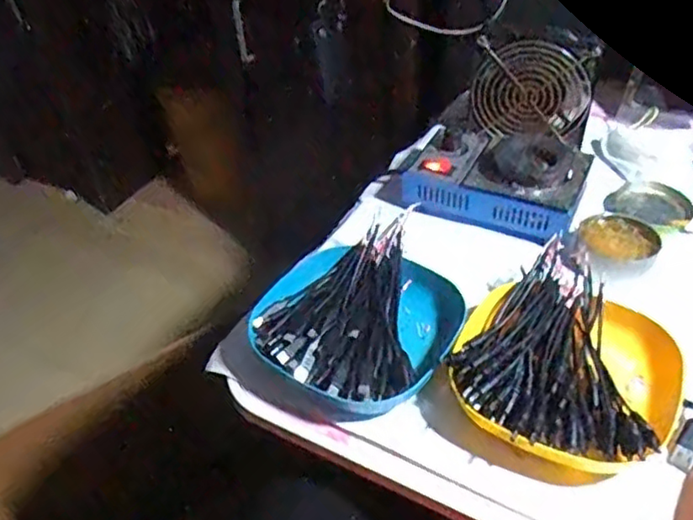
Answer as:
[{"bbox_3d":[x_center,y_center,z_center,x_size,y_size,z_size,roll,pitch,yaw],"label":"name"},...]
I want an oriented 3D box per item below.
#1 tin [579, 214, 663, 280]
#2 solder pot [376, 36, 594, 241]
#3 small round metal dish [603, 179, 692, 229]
[{"bbox_3d":[0.224,-0.013,0.536,0.062,0.019,0.058,-3,42,2],"label":"tin"},{"bbox_3d":[0.147,-0.120,0.610,0.167,0.083,0.188,17,46,22],"label":"solder pot"},{"bbox_3d":[0.279,-0.049,0.591,0.063,0.015,0.067,-3,42,2],"label":"small round metal dish"}]

